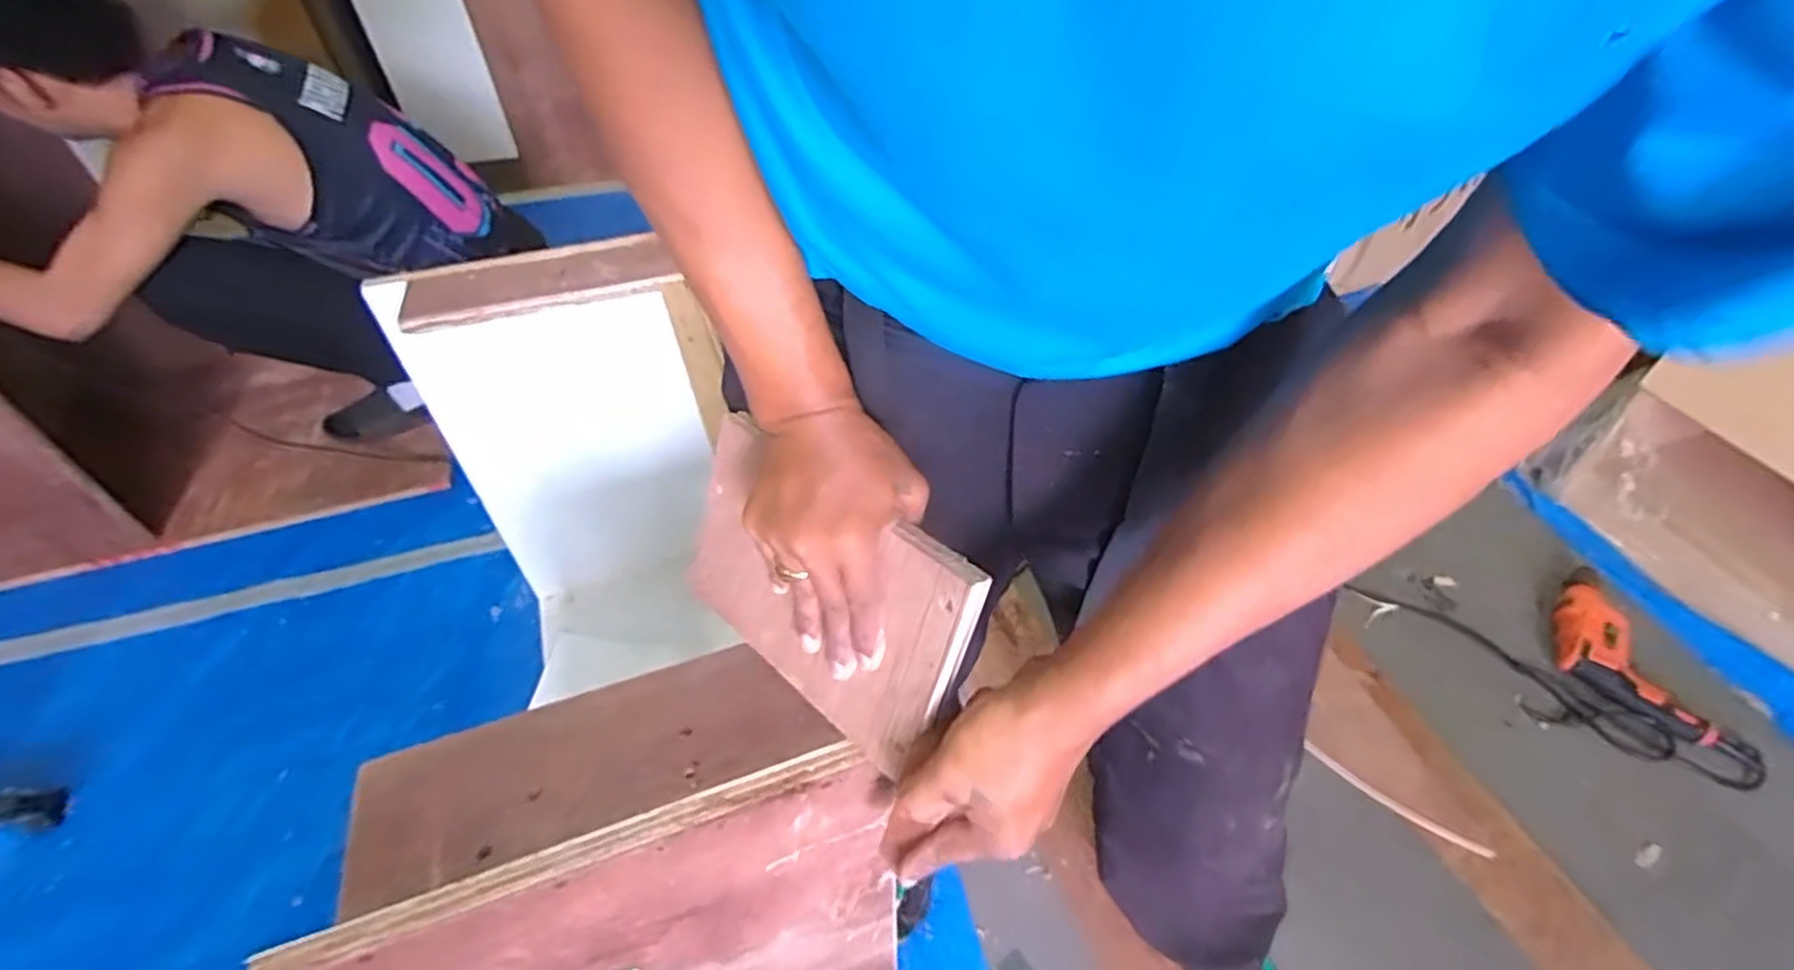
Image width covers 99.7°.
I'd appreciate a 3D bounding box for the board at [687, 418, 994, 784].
[{"bbox_3d":[-0.055,0.066,0.488,0.231,0.149,0.016,33,28,34],"label":"board"}]

